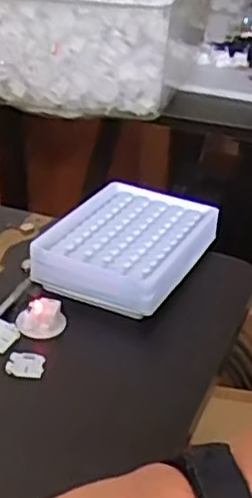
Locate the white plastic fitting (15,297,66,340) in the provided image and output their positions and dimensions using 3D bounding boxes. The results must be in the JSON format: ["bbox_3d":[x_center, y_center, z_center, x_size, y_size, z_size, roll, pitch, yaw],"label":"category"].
[{"bbox_3d":[-0.057,0.045,0.453,0.032,0.018,0.021,2,31,1],"label":"white plastic fitting"}]

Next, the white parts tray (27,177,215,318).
[{"bbox_3d":[0.002,-0.002,0.520,0.104,0.036,0.131,17,35,23],"label":"white parts tray"}]

